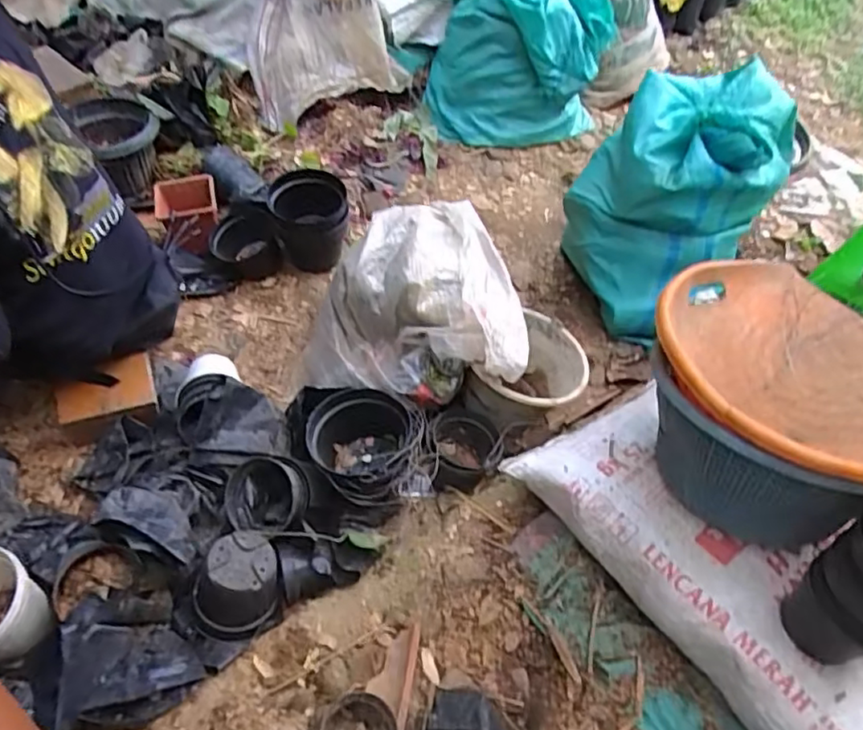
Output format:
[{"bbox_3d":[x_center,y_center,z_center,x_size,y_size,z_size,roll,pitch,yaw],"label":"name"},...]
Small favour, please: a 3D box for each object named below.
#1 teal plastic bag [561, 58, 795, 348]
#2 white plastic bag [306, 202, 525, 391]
[{"bbox_3d":[0.511,-0.350,1.323,0.333,0.456,0.322,-28,59,-26],"label":"teal plastic bag"},{"bbox_3d":[-0.037,-0.137,1.227,0.412,0.214,0.425,6,50,-1],"label":"white plastic bag"}]

